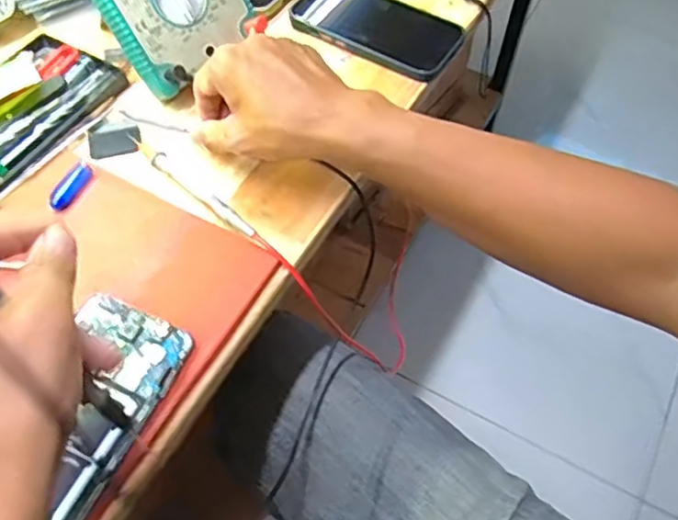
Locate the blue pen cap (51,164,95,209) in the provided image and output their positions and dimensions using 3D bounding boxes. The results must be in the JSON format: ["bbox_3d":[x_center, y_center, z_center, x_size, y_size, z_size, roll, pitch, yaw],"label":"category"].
[{"bbox_3d":[-0.193,-0.053,0.443,0.013,0.009,0.042,20,61,13],"label":"blue pen cap"}]

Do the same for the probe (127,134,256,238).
[{"bbox_3d":[-0.109,-0.059,0.446,0.141,0.012,0.015,37,66,21],"label":"probe"}]

